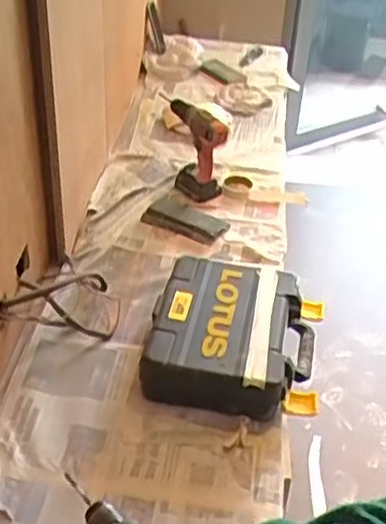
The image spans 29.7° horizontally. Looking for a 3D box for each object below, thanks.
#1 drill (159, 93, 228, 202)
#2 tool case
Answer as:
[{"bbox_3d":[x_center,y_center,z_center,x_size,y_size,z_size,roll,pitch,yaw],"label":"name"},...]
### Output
[{"bbox_3d":[-0.008,-0.316,1.895,0.100,0.221,0.299,-10,40,-16],"label":"drill"},{"bbox_3d":[0.084,0.138,1.404,0.311,0.119,0.326,8,38,6],"label":"tool case"}]

